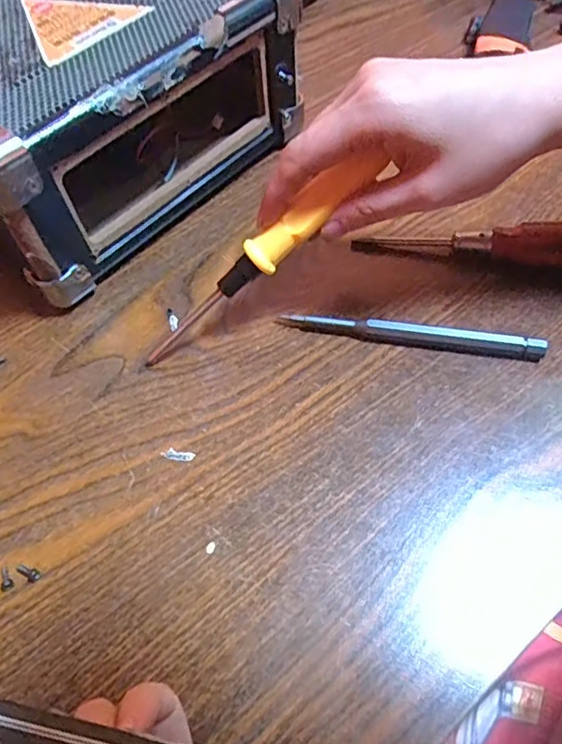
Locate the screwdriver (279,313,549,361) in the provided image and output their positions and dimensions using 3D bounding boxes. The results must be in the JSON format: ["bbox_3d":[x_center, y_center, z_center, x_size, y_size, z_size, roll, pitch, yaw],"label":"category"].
[{"bbox_3d":[0.069,-0.020,0.293,0.134,0.012,0.009,9,59,8],"label":"screwdriver"}]

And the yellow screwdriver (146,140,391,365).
[{"bbox_3d":[-0.014,-0.052,0.268,0.150,0.019,0.017,-38,56,23],"label":"yellow screwdriver"}]

